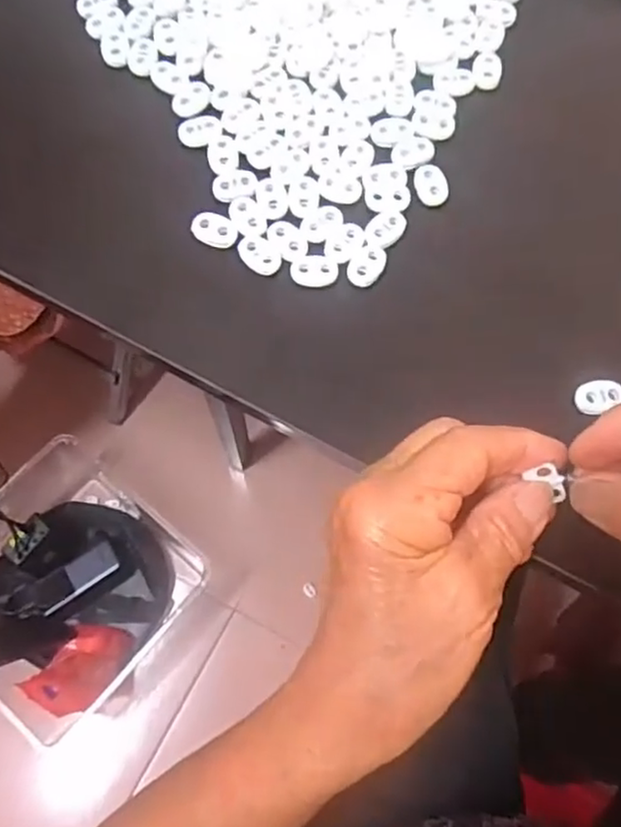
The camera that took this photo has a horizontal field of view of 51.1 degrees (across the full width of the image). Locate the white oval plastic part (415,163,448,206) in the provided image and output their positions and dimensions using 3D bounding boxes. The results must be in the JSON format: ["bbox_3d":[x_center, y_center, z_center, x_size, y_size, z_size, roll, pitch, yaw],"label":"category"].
[{"bbox_3d":[0.061,-0.117,0.329,0.017,0.004,0.023,-10,72,-4],"label":"white oval plastic part"}]

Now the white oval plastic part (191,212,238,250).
[{"bbox_3d":[-0.047,-0.090,0.315,0.022,0.004,0.018,9,72,2],"label":"white oval plastic part"}]

